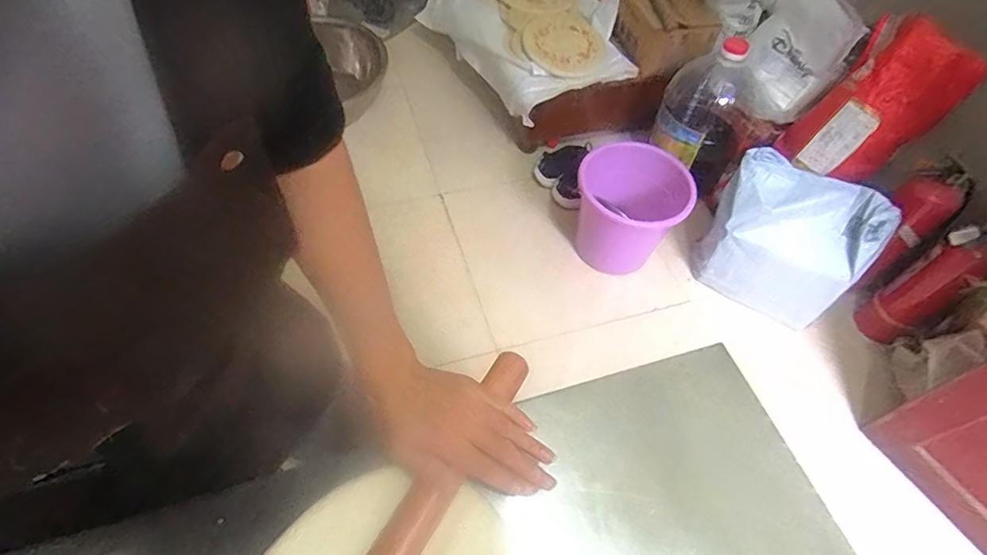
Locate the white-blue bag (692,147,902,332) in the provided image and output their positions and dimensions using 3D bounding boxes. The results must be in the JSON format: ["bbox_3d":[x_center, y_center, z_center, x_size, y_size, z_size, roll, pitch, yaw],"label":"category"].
[{"bbox_3d":[0.780,-0.089,1.440,0.389,0.370,0.197,37,61,19],"label":"white-blue bag"}]

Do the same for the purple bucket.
[{"bbox_3d":[0.383,-0.200,1.548,0.287,0.292,0.311,2,56,-3],"label":"purple bucket"}]

